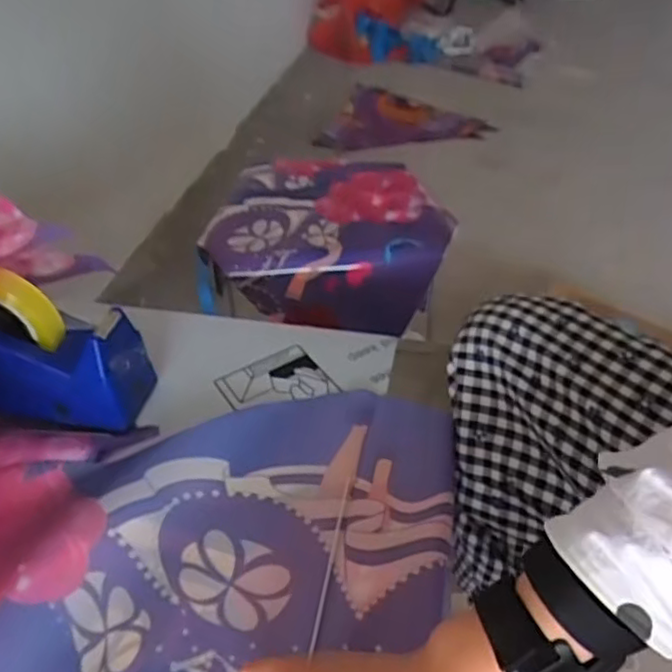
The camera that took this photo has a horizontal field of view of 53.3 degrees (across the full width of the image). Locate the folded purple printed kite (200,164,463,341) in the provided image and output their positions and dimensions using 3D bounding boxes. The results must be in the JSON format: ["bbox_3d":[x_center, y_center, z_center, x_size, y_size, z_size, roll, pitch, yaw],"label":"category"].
[{"bbox_3d":[0.000,-0.156,0.981,0.324,0.093,0.337,2,41,10],"label":"folded purple printed kite"}]

